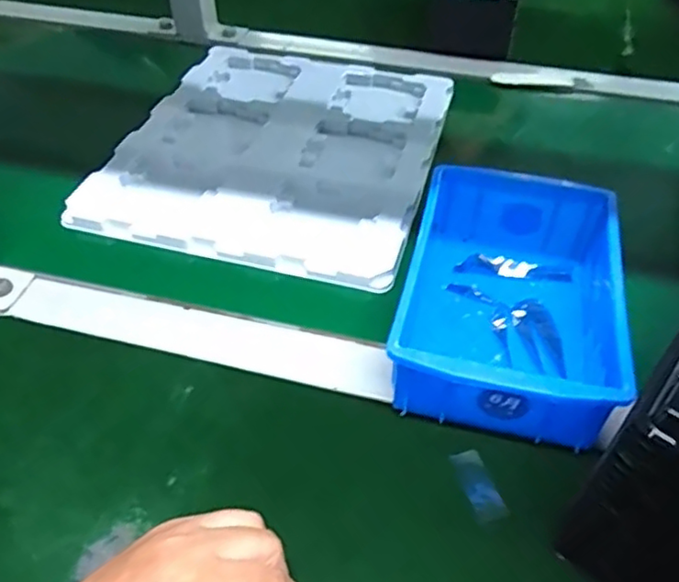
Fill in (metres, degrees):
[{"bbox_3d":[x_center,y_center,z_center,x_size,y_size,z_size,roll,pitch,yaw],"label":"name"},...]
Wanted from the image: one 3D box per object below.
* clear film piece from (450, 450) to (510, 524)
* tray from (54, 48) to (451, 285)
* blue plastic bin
[{"bbox_3d":[0.081,0.112,0.366,0.018,0.004,0.043,-12,47,-12],"label":"clear film piece"},{"bbox_3d":[-0.053,-0.144,0.604,0.277,0.012,0.328,12,47,11],"label":"tray"},{"bbox_3d":[0.112,0.002,0.424,0.132,0.064,0.200,8,47,7],"label":"blue plastic bin"}]

